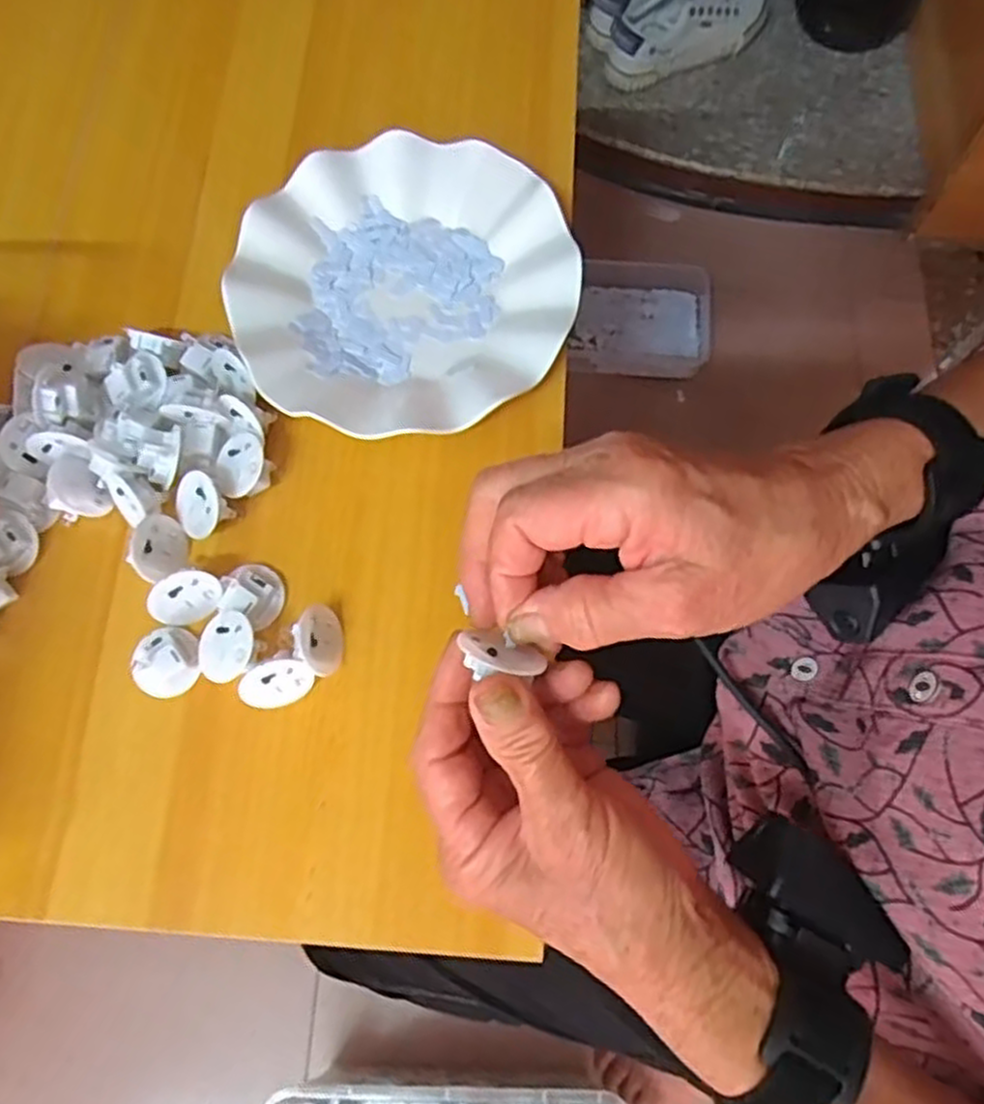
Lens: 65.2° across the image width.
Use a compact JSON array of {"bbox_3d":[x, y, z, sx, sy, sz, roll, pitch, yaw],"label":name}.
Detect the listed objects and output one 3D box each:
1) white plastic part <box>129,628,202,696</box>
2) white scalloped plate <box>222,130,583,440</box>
[{"bbox_3d":[-0.156,0.052,0.365,0.030,0.013,0.031,0,72,1],"label":"white plastic part"},{"bbox_3d":[-0.047,-0.145,0.419,0.175,0.020,0.183,0,72,1],"label":"white scalloped plate"}]

